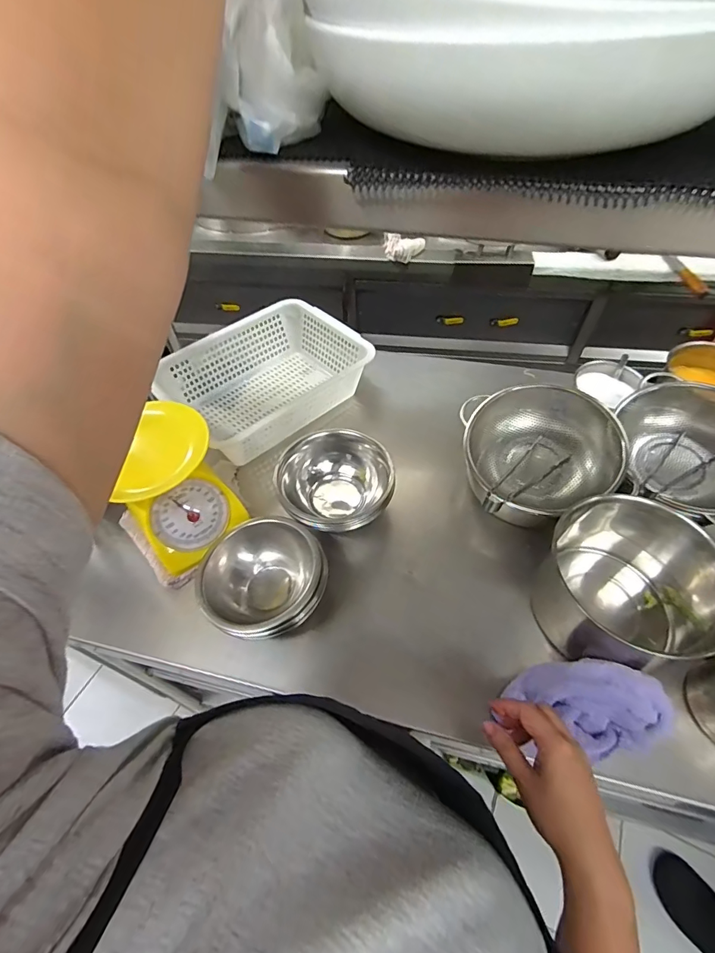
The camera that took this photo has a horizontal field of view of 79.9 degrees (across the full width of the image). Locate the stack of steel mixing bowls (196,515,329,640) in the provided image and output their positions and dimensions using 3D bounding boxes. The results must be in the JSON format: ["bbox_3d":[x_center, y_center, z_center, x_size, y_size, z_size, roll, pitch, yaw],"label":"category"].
[{"bbox_3d":[-0.125,0.142,0.573,0.152,0.085,0.149,33,60,24],"label":"stack of steel mixing bowls"}]

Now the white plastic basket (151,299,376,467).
[{"bbox_3d":[-0.167,-0.183,0.823,0.278,0.110,0.352,36,61,26],"label":"white plastic basket"}]

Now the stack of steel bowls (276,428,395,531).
[{"bbox_3d":[-0.028,0.012,0.647,0.147,0.096,0.139,-19,54,-13],"label":"stack of steel bowls"}]

